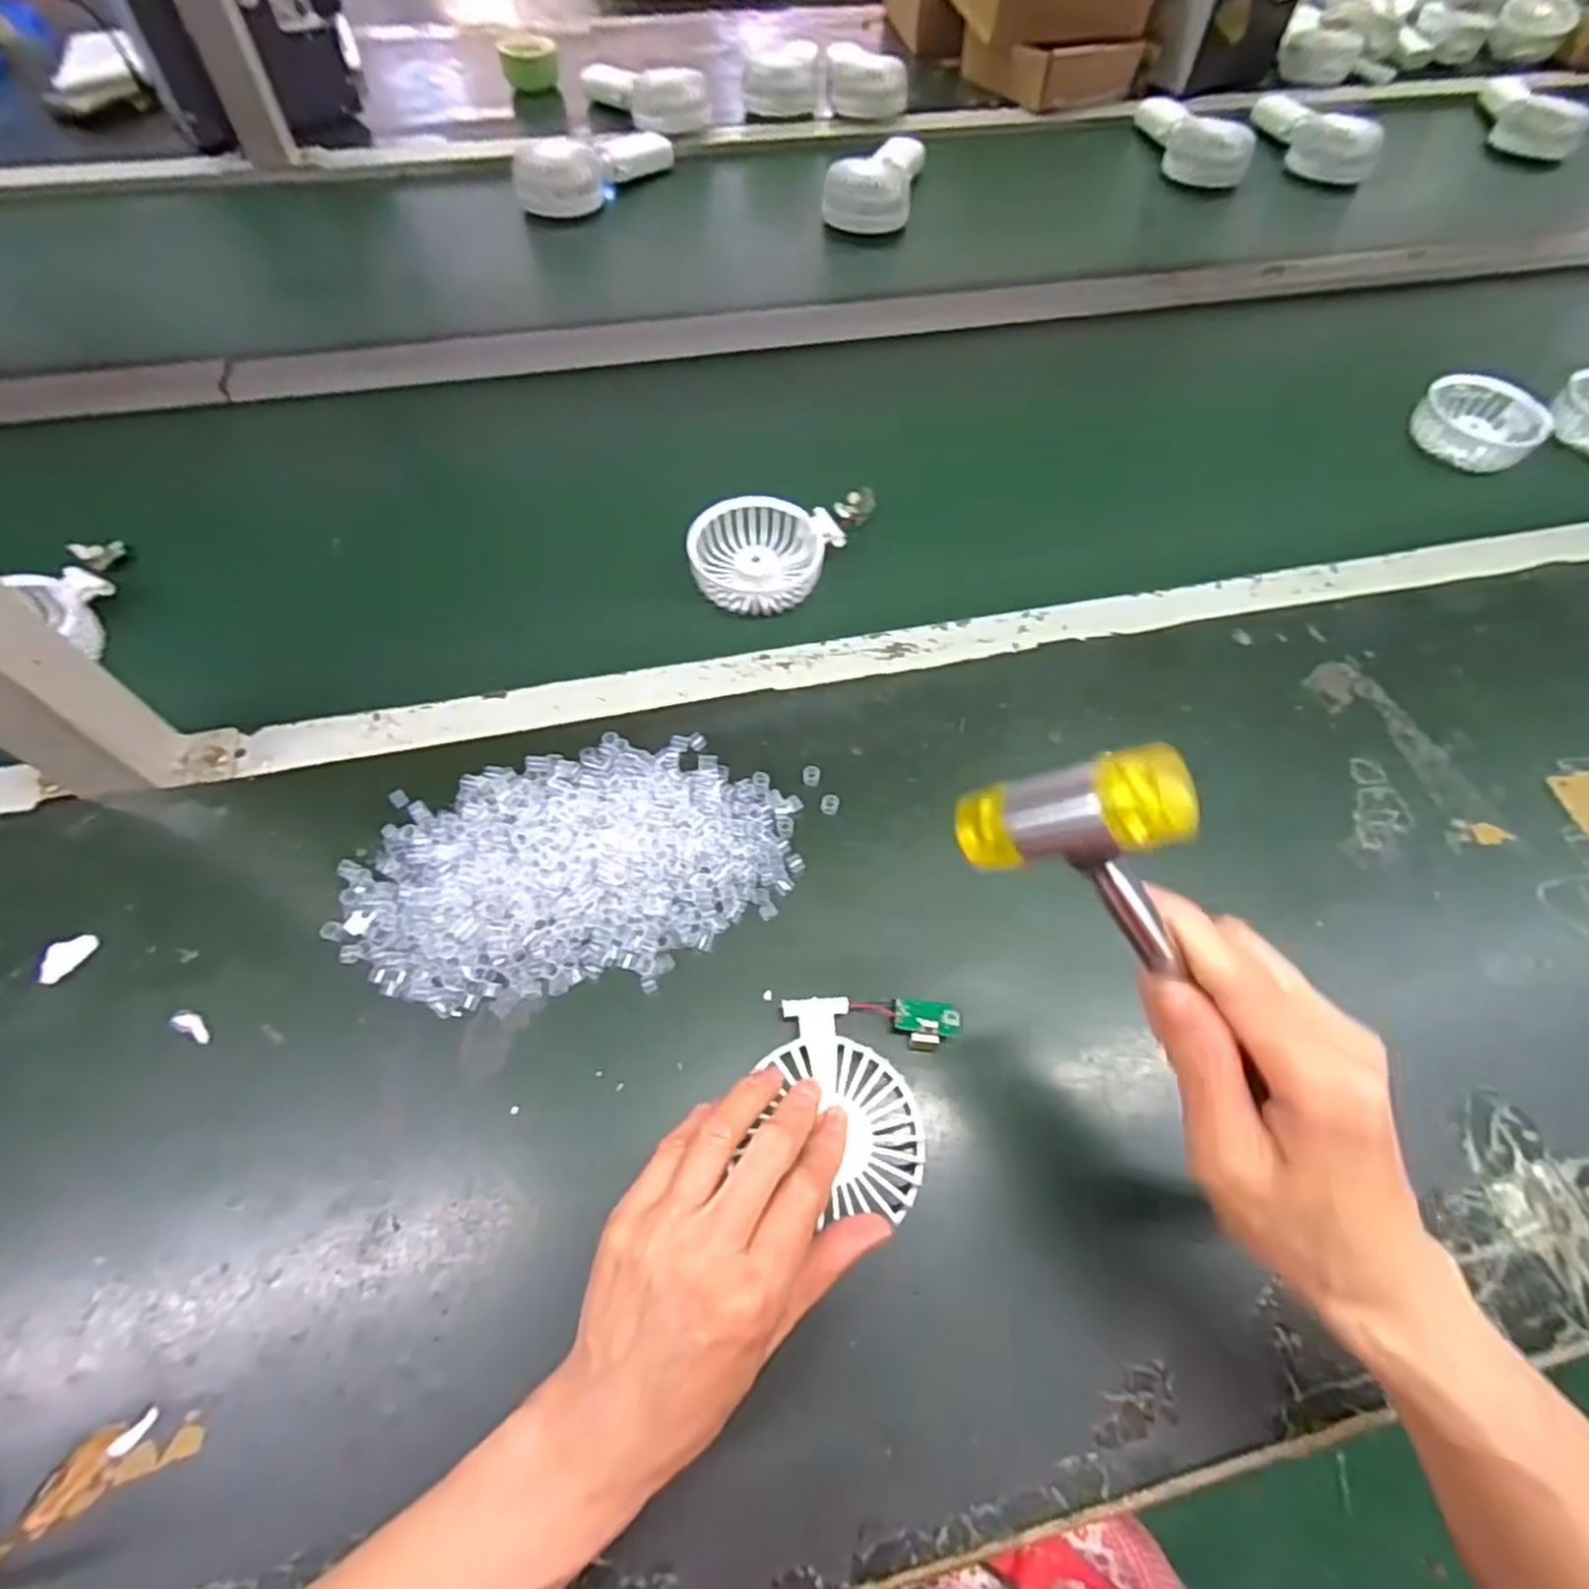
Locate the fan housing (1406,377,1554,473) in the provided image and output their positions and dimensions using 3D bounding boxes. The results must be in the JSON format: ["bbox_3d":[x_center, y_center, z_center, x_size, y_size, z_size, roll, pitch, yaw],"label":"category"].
[{"bbox_3d":[0.573,-0.315,0.646,0.082,0.031,0.094,-26,68,-16],"label":"fan housing"}]

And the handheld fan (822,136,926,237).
[{"bbox_3d":[0.087,-0.662,0.826,0.090,0.046,0.149,12,61,5],"label":"handheld fan"}]

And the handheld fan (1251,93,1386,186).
[{"bbox_3d":[0.604,-0.775,0.906,0.063,0.055,0.170,-22,64,-14],"label":"handheld fan"}]

